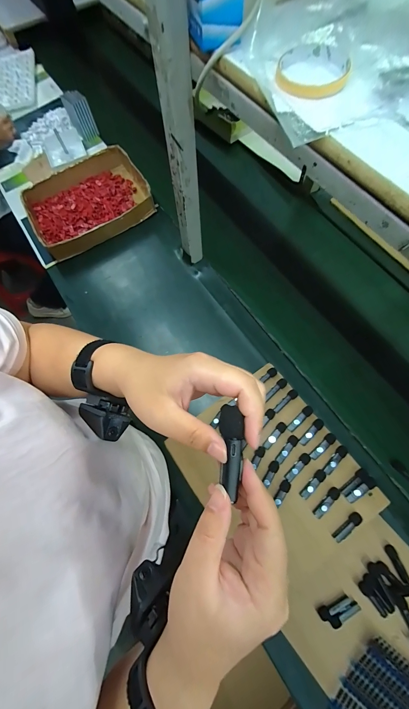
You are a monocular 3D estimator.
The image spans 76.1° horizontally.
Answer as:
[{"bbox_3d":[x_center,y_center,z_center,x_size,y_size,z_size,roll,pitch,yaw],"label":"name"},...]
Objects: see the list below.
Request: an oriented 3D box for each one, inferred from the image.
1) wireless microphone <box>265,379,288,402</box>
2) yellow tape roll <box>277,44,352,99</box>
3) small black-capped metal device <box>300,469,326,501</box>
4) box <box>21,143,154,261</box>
[{"bbox_3d":[0.155,0.076,0.570,0.061,0.011,0.019,-36,74,-12],"label":"wireless microphone"},{"bbox_3d":[0.125,-0.328,0.302,0.078,0.014,0.078,16,71,6],"label":"yellow tape roll"},{"bbox_3d":[0.211,0.252,0.506,0.064,0.013,0.022,-38,75,-12],"label":"small black-capped metal device"},{"bbox_3d":[-0.361,-0.476,0.820,0.362,0.084,0.274,-26,72,-9],"label":"box"}]

